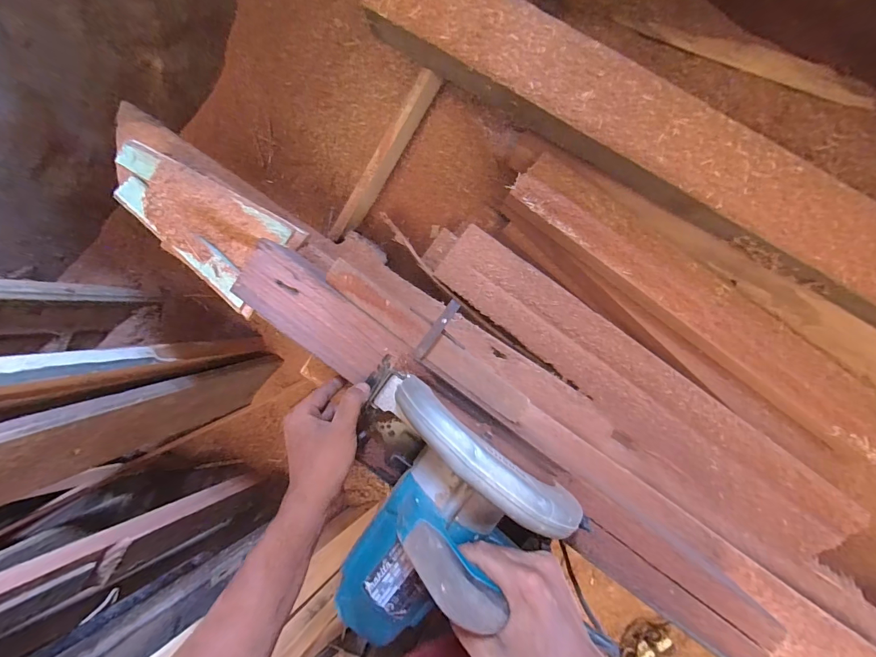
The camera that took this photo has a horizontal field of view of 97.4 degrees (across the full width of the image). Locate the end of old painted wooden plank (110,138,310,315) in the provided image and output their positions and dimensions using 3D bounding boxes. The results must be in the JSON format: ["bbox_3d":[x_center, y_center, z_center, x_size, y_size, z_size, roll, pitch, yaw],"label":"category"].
[{"bbox_3d":[-0.322,-0.148,0.522,0.249,0.034,0.136,38,94,-2],"label":"end of old painted wooden plank"}]

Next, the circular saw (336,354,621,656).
[{"bbox_3d":[-0.016,0.181,0.354,0.201,0.175,0.213,28,94,-1],"label":"circular saw"}]

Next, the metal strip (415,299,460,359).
[{"bbox_3d":[-0.001,0.001,0.431,0.013,0.010,0.075,34,94,-2],"label":"metal strip"}]

